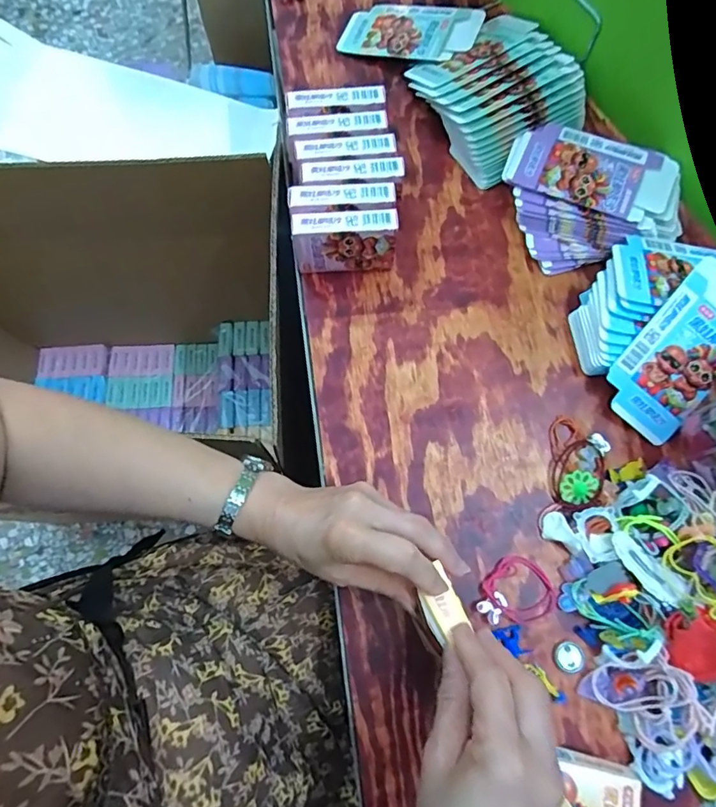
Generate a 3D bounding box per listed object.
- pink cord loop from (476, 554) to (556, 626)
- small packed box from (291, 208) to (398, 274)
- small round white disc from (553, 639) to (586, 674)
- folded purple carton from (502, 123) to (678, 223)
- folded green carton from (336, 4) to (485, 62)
[{"bbox_3d":[0.131,0.158,0.420,0.055,0.011,0.061,43,78,11],"label":"pink cord loop"},{"bbox_3d":[-0.011,-0.146,0.473,0.090,0.069,0.025,-3,74,-2],"label":"small packed box"},{"bbox_3d":[0.170,0.204,0.411,0.025,0.004,0.024,0,74,-1],"label":"small round white disc"},{"bbox_3d":[0.227,-0.227,0.498,0.156,0.009,0.086,20,76,8],"label":"folded purple carton"},{"bbox_3d":[0.057,-0.413,0.567,0.149,0.008,0.079,15,75,15],"label":"folded green carton"}]

